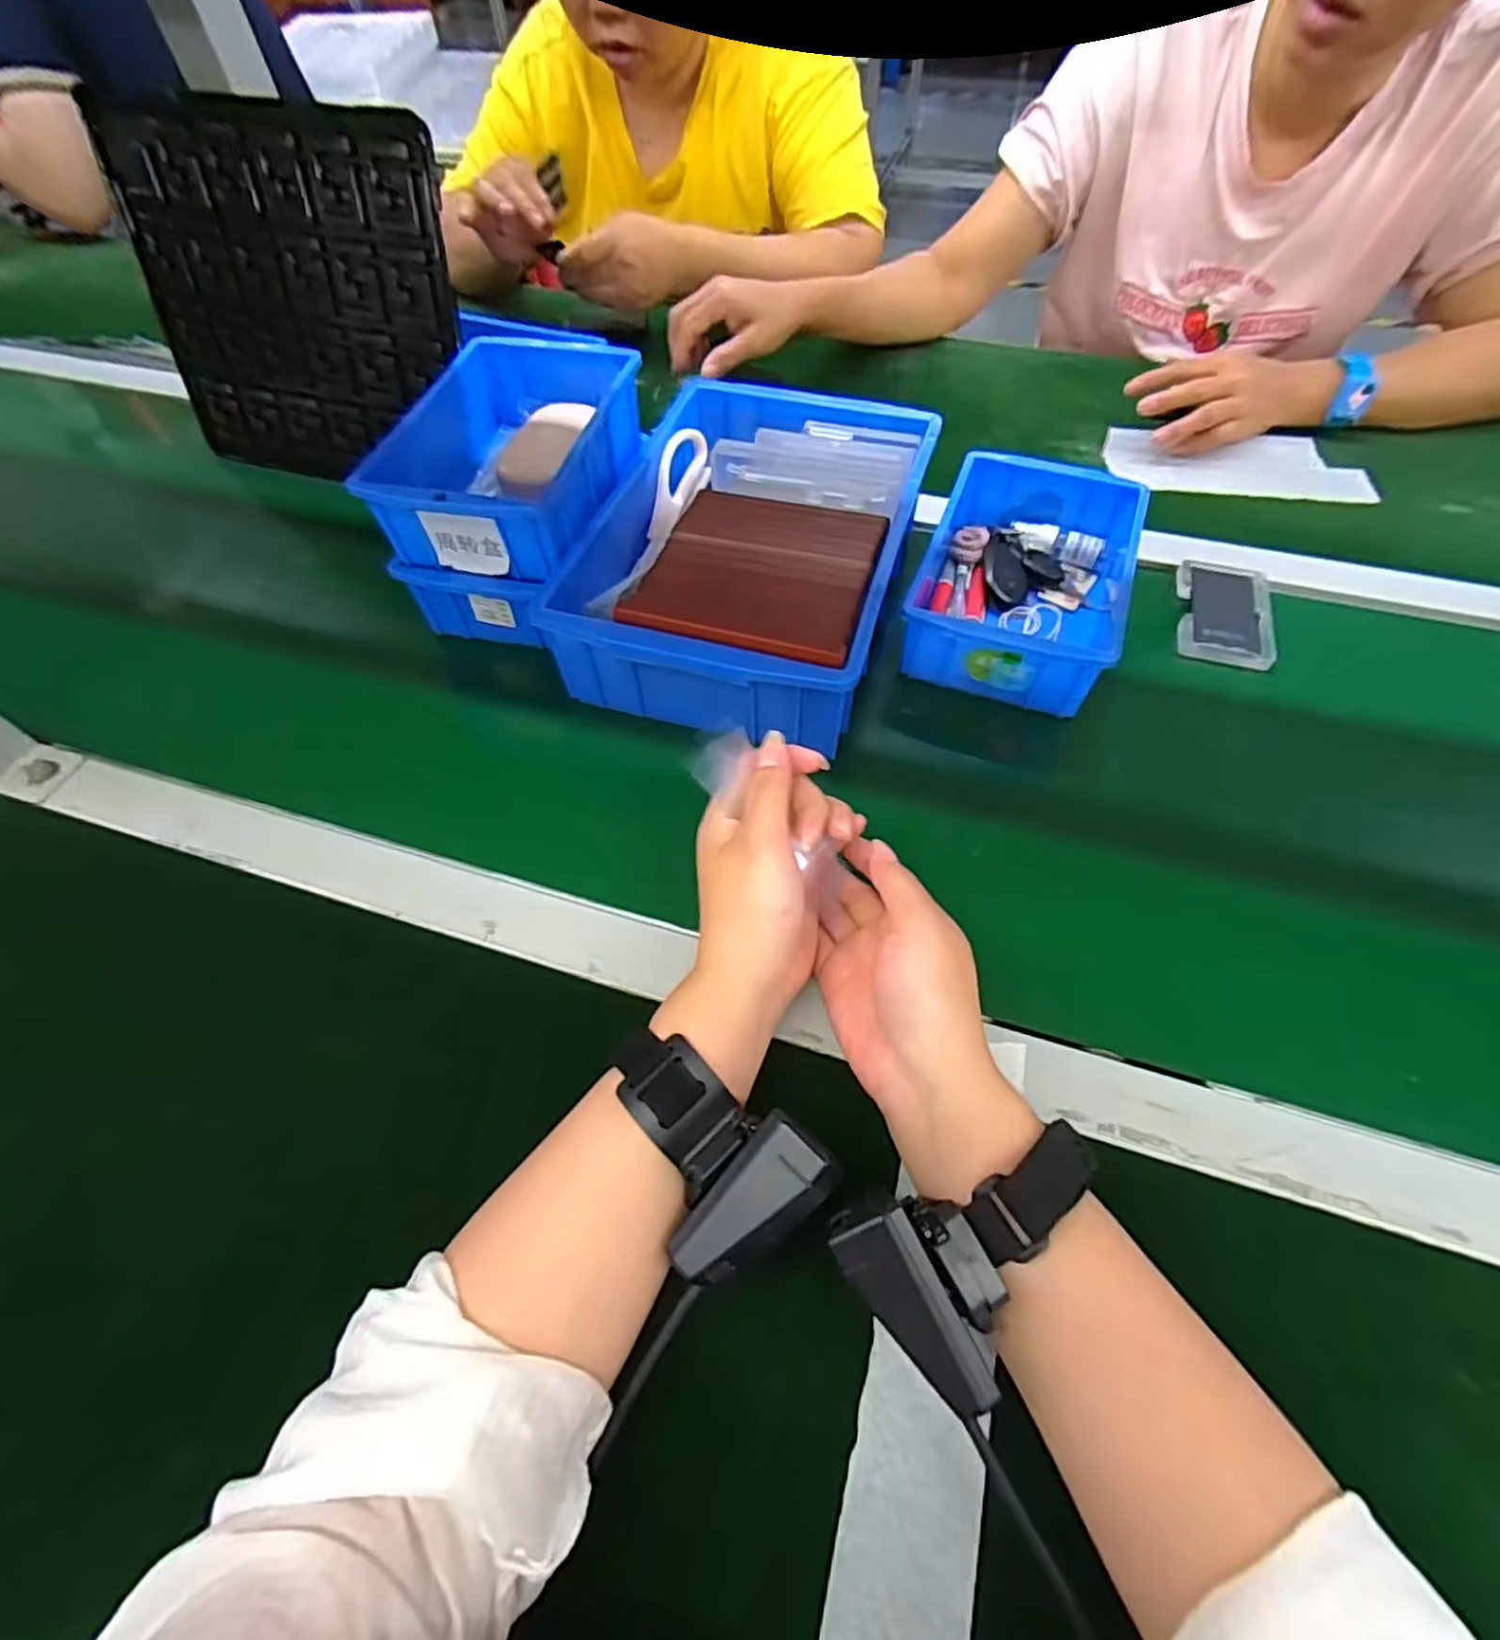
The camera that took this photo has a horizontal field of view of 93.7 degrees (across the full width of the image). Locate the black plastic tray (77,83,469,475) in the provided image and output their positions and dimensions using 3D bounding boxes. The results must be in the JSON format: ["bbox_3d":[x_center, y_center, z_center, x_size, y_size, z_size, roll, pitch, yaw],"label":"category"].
[{"bbox_3d":[-0.365,-0.406,0.561,0.283,0.240,0.016,15,35,12],"label":"black plastic tray"}]

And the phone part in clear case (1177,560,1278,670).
[{"bbox_3d":[0.351,-0.155,0.519,0.061,0.011,0.105,15,58,10],"label":"phone part in clear case"}]

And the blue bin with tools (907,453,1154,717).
[{"bbox_3d":[0.194,-0.174,0.502,0.127,0.058,0.194,19,59,13],"label":"blue bin with tools"}]

